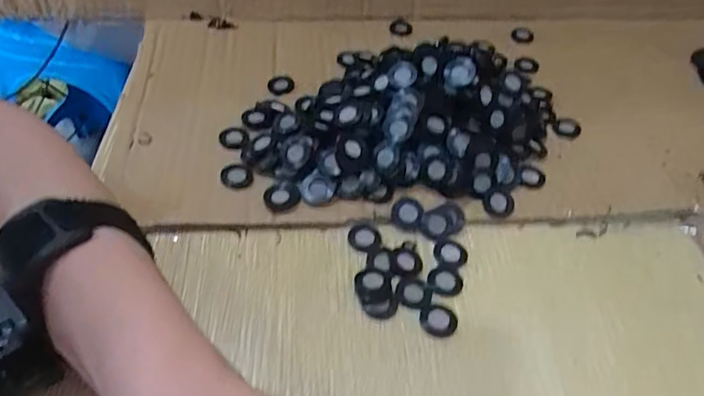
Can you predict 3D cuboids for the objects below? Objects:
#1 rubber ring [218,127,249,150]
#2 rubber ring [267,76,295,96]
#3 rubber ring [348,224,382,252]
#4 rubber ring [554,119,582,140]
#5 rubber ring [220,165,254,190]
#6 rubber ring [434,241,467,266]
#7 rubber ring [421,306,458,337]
[{"bbox_3d":[-0.075,-0.039,0.345,0.019,0.004,0.021,-3,46,-7],"label":"rubber ring"},{"bbox_3d":[-0.051,-0.080,0.387,0.019,0.006,0.019,2,45,-2],"label":"rubber ring"},{"bbox_3d":[0.007,0.023,0.307,0.018,0.006,0.015,8,45,4],"label":"rubber ring"},{"bbox_3d":[0.151,-0.050,0.381,0.018,0.004,0.020,22,48,17],"label":"rubber ring"},{"bbox_3d":[-0.068,-0.012,0.323,0.020,0.005,0.016,20,47,15],"label":"rubber ring"},{"bbox_3d":[0.055,0.032,0.304,0.018,0.005,0.016,10,46,6],"label":"rubber ring"},{"bbox_3d":[0.043,0.061,0.273,0.018,0.004,0.016,12,46,8],"label":"rubber ring"}]

